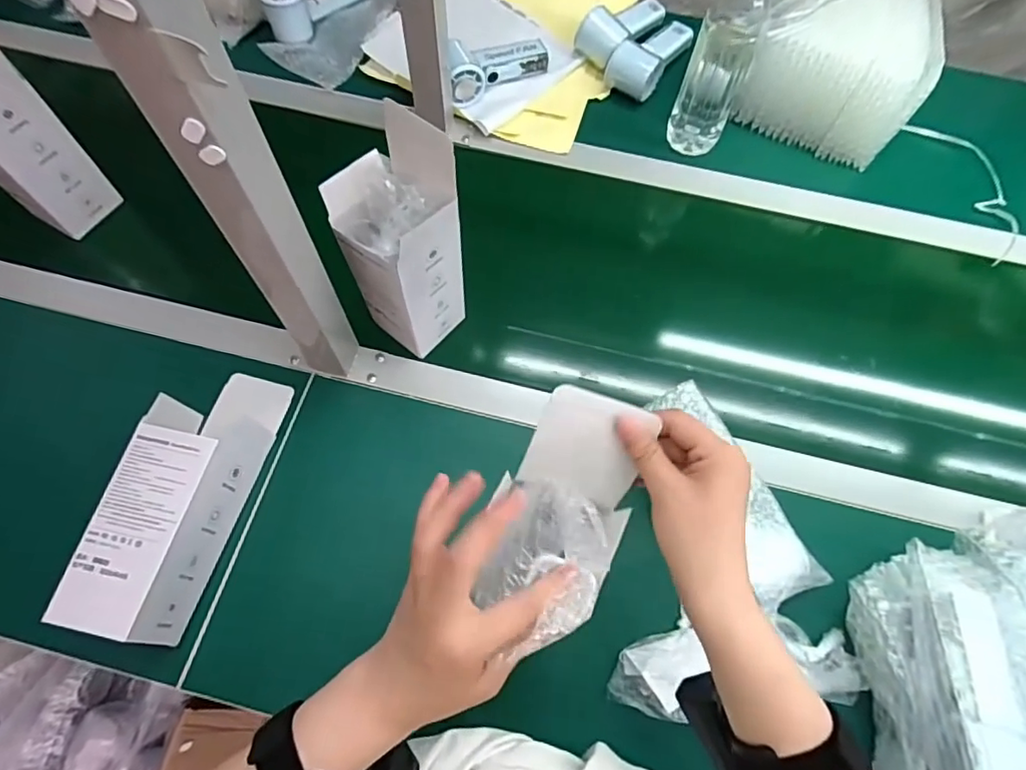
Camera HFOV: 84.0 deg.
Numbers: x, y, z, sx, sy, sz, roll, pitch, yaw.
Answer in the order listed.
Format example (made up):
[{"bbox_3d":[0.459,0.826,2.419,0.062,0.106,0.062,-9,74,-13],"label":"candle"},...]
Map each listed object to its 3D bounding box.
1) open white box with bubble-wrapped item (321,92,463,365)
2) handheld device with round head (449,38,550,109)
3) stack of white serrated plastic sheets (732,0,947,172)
[{"bbox_3d":[-0.101,-0.125,0.511,0.084,0.223,0.079,41,72,14],"label":"open white box with bubble-wrapped item"},{"bbox_3d":[-0.026,-0.413,0.726,0.146,0.047,0.063,-34,72,-15],"label":"handheld device with round head"},{"bbox_3d":[0.395,-0.416,0.717,0.199,0.149,0.206,19,68,6],"label":"stack of white serrated plastic sheets"}]

